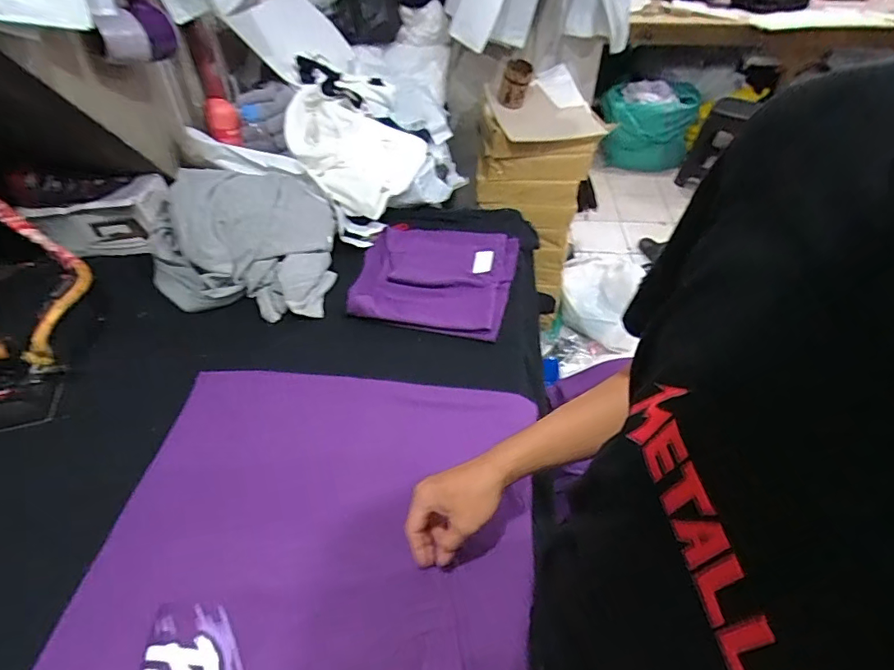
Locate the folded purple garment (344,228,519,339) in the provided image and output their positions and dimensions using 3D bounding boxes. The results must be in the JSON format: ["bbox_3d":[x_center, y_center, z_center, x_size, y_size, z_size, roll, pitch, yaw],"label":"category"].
[{"bbox_3d":[-0.023,-0.112,0.950,0.293,0.035,0.278,7,46,6],"label":"folded purple garment"}]

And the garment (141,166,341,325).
[{"bbox_3d":[-0.390,-0.185,0.921,0.334,0.147,0.293,-8,46,-9],"label":"garment"}]

